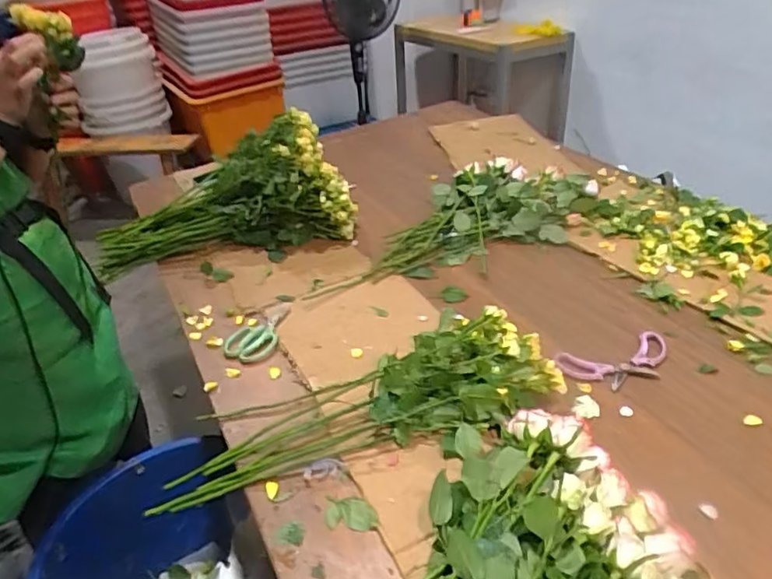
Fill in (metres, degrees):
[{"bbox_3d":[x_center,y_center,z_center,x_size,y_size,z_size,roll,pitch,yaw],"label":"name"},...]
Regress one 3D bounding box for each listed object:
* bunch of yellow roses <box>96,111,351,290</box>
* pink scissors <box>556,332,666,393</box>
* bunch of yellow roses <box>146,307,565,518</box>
[{"bbox_3d":[-0.407,-0.243,1.429,0.616,0.233,0.284,-9,34,-4],"label":"bunch of yellow roses"},{"bbox_3d":[0.382,0.121,0.945,0.184,0.018,0.093,-10,34,-5],"label":"pink scissors"},{"bbox_3d":[-0.047,0.156,0.885,0.582,0.100,0.217,-12,34,-8],"label":"bunch of yellow roses"}]

